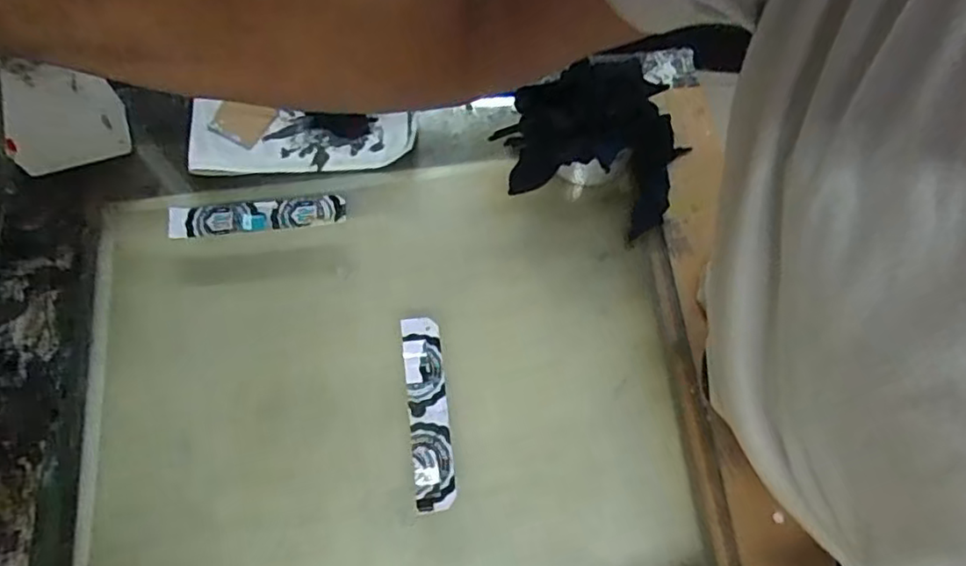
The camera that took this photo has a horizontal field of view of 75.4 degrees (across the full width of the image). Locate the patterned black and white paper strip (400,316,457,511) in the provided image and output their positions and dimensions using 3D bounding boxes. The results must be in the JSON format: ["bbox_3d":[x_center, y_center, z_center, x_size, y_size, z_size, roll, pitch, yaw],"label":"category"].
[{"bbox_3d":[-0.045,0.103,0.513,0.032,0.007,0.156,-6,69,-5],"label":"patterned black and white paper strip"}]

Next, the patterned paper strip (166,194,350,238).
[{"bbox_3d":[-0.204,-0.061,0.569,0.152,0.009,0.027,-7,90,-7],"label":"patterned paper strip"}]

